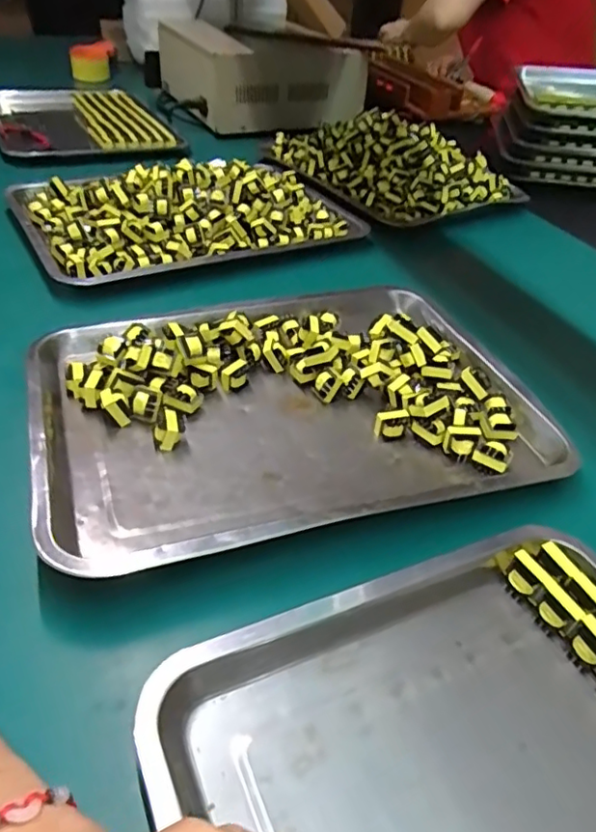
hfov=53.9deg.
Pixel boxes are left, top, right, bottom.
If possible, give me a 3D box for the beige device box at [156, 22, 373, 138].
[{"bbox_3d":[-0.049,-0.647,1.111,0.310,0.164,0.189,-24,48,-29],"label":"beige device box"}]

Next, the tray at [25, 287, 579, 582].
[{"bbox_3d":[-0.002,-0.019,0.466,0.382,0.039,0.286,-12,43,-18],"label":"tray"}]

